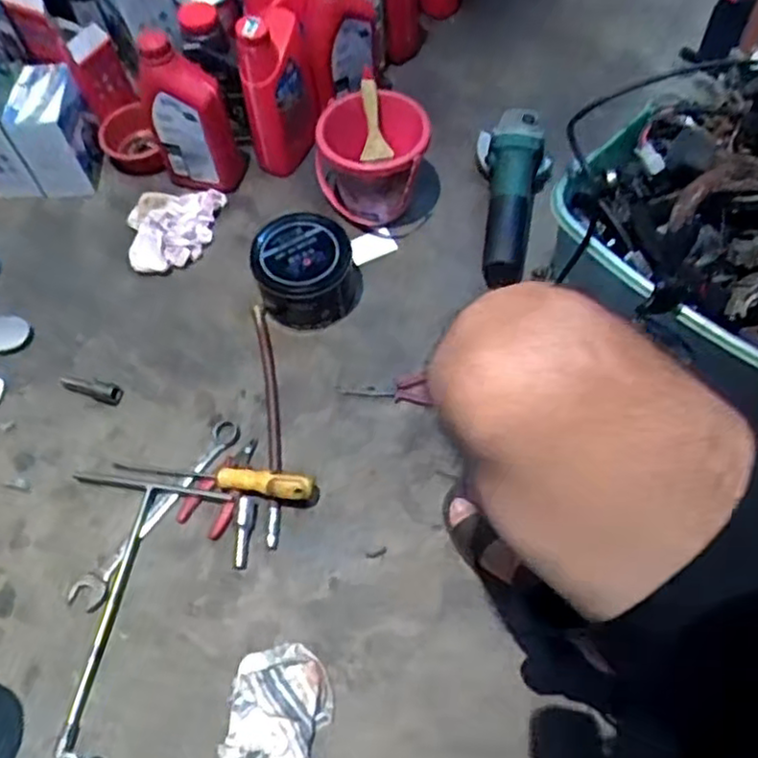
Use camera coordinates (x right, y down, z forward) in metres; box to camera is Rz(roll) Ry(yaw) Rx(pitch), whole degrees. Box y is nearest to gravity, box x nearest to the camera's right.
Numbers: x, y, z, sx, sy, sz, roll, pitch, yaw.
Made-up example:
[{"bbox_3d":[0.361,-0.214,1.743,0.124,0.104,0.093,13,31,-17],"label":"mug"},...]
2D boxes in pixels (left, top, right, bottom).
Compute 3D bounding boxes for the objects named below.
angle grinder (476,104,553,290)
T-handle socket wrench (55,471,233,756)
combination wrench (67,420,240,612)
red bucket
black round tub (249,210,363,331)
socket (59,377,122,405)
[{"bbox_3d":[0.183,-0.267,0.968,0.105,0.087,0.274,7,61,8],"label":"angle grinder"},{"bbox_3d":[-0.294,0.244,0.750,0.192,0.023,0.281,8,61,8],"label":"T-handle socket wrench"},{"bbox_3d":[-0.253,0.152,0.799,0.041,0.018,0.261,32,67,20],"label":"combination wrench"},{"bbox_3d":[-0.008,-0.304,0.973,0.152,0.141,0.127,-6,60,0],"label":"red bucket"},{"bbox_3d":[-0.097,-0.137,0.911,0.133,0.094,0.124,-5,60,1],"label":"black round tub"},{"bbox_3d":[-0.363,0.014,0.882,0.086,0.016,0.024,15,62,12],"label":"socket"}]

